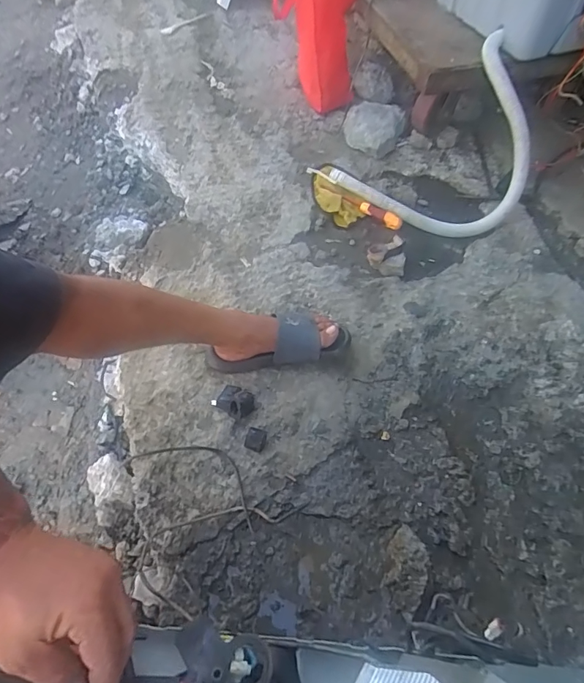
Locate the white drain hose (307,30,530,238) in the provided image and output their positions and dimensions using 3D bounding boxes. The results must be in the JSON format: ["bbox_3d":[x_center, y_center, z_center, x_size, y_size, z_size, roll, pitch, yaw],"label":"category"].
[{"bbox_3d":[0.327,-0.490,1.014,0.480,0.282,0.311,33,60,18],"label":"white drain hose"}]

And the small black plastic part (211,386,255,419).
[{"bbox_3d":[-0.100,0.106,0.767,0.070,0.033,0.053,28,59,15],"label":"small black plastic part"}]

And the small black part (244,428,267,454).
[{"bbox_3d":[-0.061,0.168,0.736,0.032,0.032,0.034,15,57,7],"label":"small black part"}]

